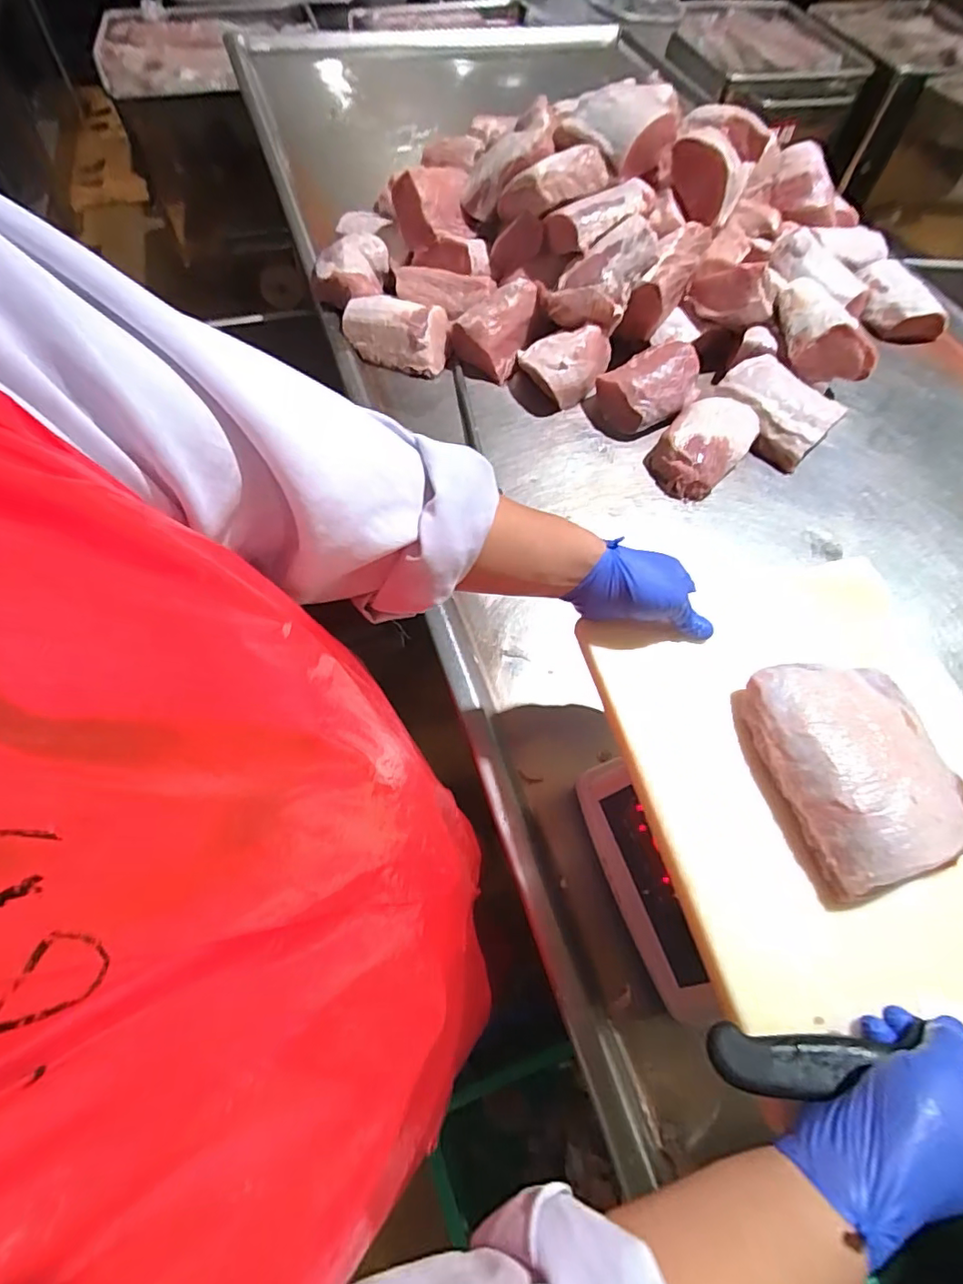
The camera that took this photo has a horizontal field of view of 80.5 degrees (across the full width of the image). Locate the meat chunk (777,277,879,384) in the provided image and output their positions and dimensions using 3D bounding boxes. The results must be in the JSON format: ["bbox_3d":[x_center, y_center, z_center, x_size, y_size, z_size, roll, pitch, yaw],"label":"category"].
[{"bbox_3d":[0.524,-0.489,0.882,0.133,0.080,0.157,-5,63,-6],"label":"meat chunk"}]

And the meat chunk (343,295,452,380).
[{"bbox_3d":[-0.135,-0.489,0.899,0.162,0.062,0.100,11,62,2],"label":"meat chunk"}]

